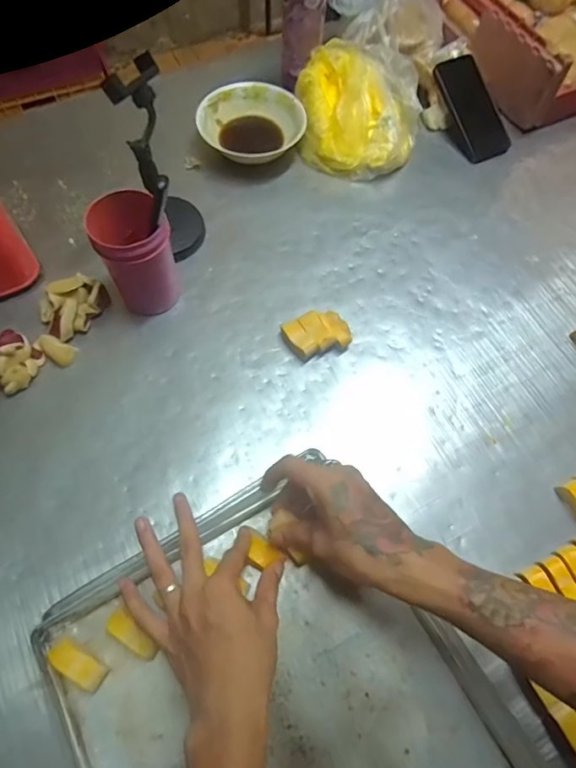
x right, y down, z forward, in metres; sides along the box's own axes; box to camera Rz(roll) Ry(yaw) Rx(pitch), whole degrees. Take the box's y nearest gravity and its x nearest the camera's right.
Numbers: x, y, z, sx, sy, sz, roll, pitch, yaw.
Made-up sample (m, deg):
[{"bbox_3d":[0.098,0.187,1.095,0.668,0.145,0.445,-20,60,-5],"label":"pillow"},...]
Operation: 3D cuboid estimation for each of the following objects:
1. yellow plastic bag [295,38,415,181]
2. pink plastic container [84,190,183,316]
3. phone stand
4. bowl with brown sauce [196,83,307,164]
[{"bbox_3d":[0.110,-0.438,0.762,0.187,0.104,0.188,1,66,-1],"label":"yellow plastic bag"},{"bbox_3d":[-0.187,-0.163,0.599,0.081,0.128,0.097,-23,68,-11],"label":"pink plastic container"},{"bbox_3d":[-0.162,-0.282,0.615,0.082,0.223,0.109,-33,71,-15],"label":"phone stand"},{"bbox_3d":[-0.066,-0.424,0.776,0.168,0.052,0.135,-27,70,-12],"label":"bowl with brown sauce"}]

